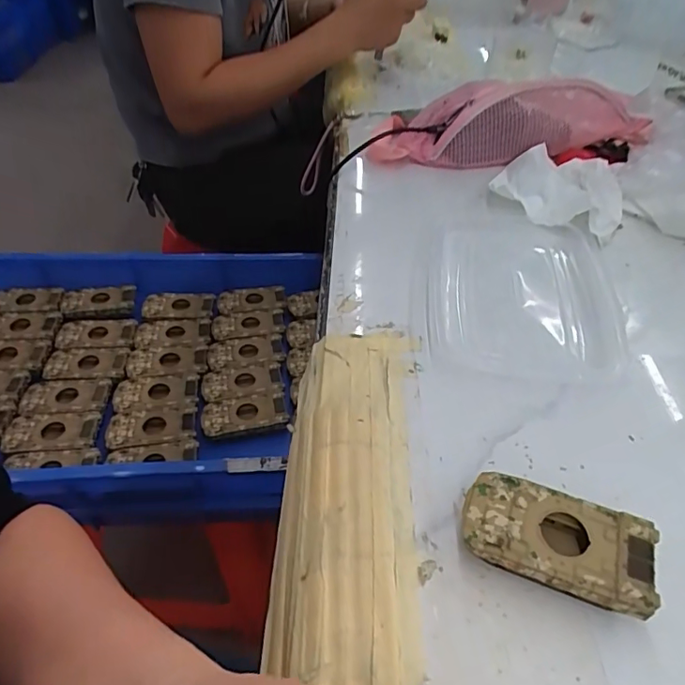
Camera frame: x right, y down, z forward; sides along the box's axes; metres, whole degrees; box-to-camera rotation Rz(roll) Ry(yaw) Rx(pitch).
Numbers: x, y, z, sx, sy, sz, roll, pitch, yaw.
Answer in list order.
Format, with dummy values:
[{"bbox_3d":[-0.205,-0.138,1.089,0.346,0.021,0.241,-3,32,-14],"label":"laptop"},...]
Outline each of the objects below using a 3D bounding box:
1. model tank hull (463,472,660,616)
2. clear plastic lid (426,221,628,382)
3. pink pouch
[{"bbox_3d":[0.115,0.110,0.290,0.096,0.025,0.051,18,47,16],"label":"model tank hull"},{"bbox_3d":[0.154,-0.046,0.458,0.154,0.011,0.199,7,45,6],"label":"clear plastic lid"},{"bbox_3d":[0.196,-0.274,0.632,0.331,0.079,0.096,-9,46,-10],"label":"pink pouch"}]

